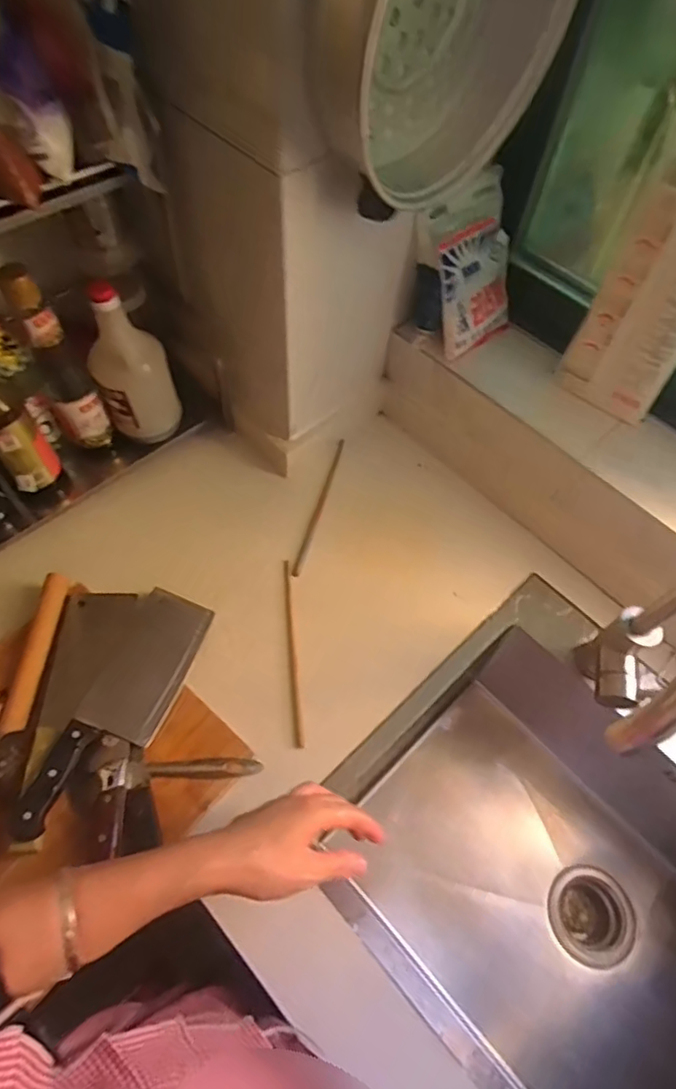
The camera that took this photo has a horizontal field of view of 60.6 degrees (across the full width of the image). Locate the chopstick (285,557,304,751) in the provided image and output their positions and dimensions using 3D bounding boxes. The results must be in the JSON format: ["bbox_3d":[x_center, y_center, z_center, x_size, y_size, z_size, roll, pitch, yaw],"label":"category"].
[{"bbox_3d":[-0.055,0.124,0.695,0.009,0.007,0.228,-4,60,-6],"label":"chopstick"}]

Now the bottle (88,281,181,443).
[{"bbox_3d":[-0.254,-0.209,0.723,0.089,0.222,0.078,-16,62,-12],"label":"bottle"}]

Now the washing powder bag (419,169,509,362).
[{"bbox_3d":[0.166,-0.342,0.724,0.128,0.181,0.034,-36,36,-22],"label":"washing powder bag"}]

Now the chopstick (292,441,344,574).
[{"bbox_3d":[-0.024,-0.054,0.796,0.011,0.009,0.224,15,60,5],"label":"chopstick"}]

